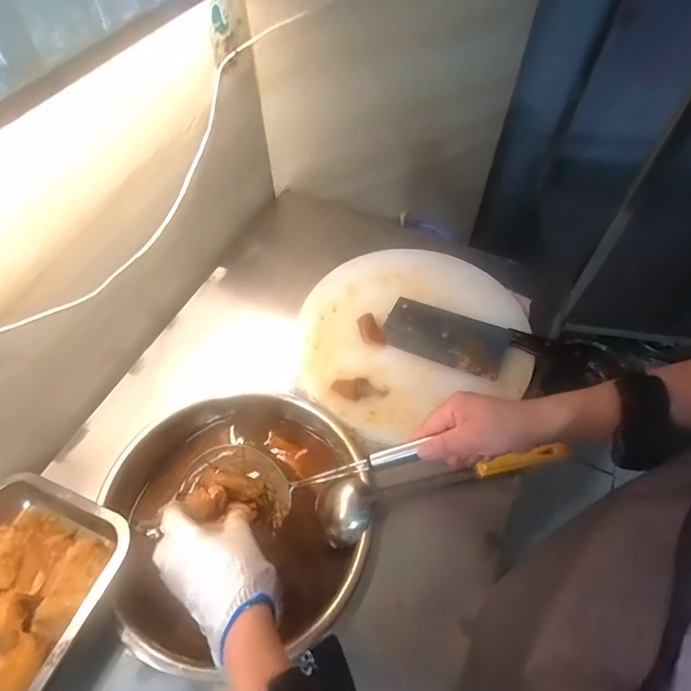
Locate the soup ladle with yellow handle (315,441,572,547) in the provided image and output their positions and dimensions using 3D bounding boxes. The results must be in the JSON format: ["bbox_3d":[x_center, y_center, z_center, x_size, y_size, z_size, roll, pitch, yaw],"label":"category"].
[{"bbox_3d":[0.117,0.175,0.599,0.315,0.080,0.070,-14,57,-11],"label":"soup ladle with yellow handle"}]

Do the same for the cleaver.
[{"bbox_3d":[0.205,-0.001,0.698,0.293,0.032,0.093,21,58,13],"label":"cleaver"}]

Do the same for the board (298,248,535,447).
[{"bbox_3d":[0.101,-0.027,0.731,0.360,0.025,0.321,-19,58,-13],"label":"board"}]

